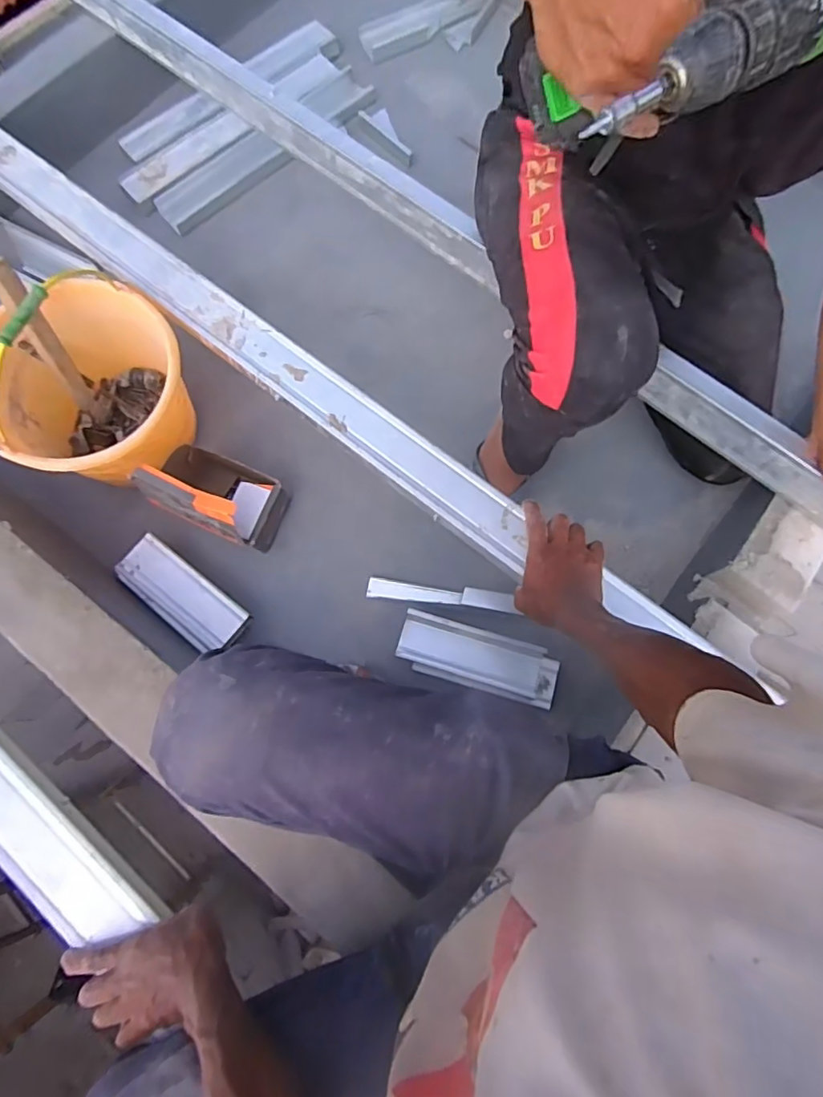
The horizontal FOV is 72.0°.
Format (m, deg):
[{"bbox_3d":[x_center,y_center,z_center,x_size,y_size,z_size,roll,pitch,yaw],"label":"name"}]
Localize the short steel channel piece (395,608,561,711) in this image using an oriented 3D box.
[{"bbox_3d":[0.099,0.166,0.850,0.239,0.026,0.082,16,77,6],"label":"short steel channel piece"}]

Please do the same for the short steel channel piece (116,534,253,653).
[{"bbox_3d":[-0.351,0.076,0.867,0.212,0.038,0.092,37,80,10],"label":"short steel channel piece"}]

